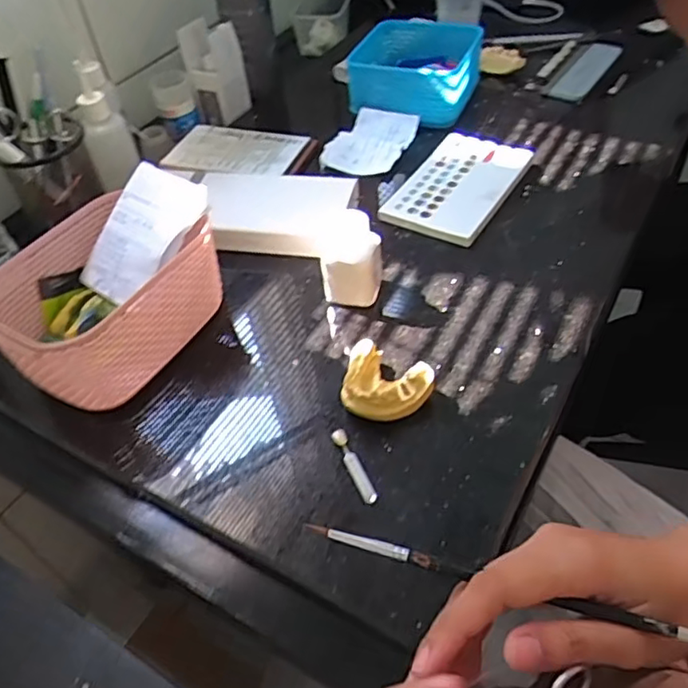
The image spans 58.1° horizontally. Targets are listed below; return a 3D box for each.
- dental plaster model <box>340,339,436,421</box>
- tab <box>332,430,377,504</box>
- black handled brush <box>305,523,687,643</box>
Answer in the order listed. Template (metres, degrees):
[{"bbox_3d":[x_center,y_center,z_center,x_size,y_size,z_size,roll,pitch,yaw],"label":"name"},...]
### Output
[{"bbox_3d":[0.025,0.029,0.431,0.060,0.028,0.051,31,57,30],"label":"dental plaster model"},{"bbox_3d":[0.006,0.079,0.402,0.010,0.006,0.055,-19,48,-11],"label":"tab"},{"bbox_3d":[0.075,0.106,0.272,0.189,0.007,0.008,12,51,13],"label":"black handled brush"}]

